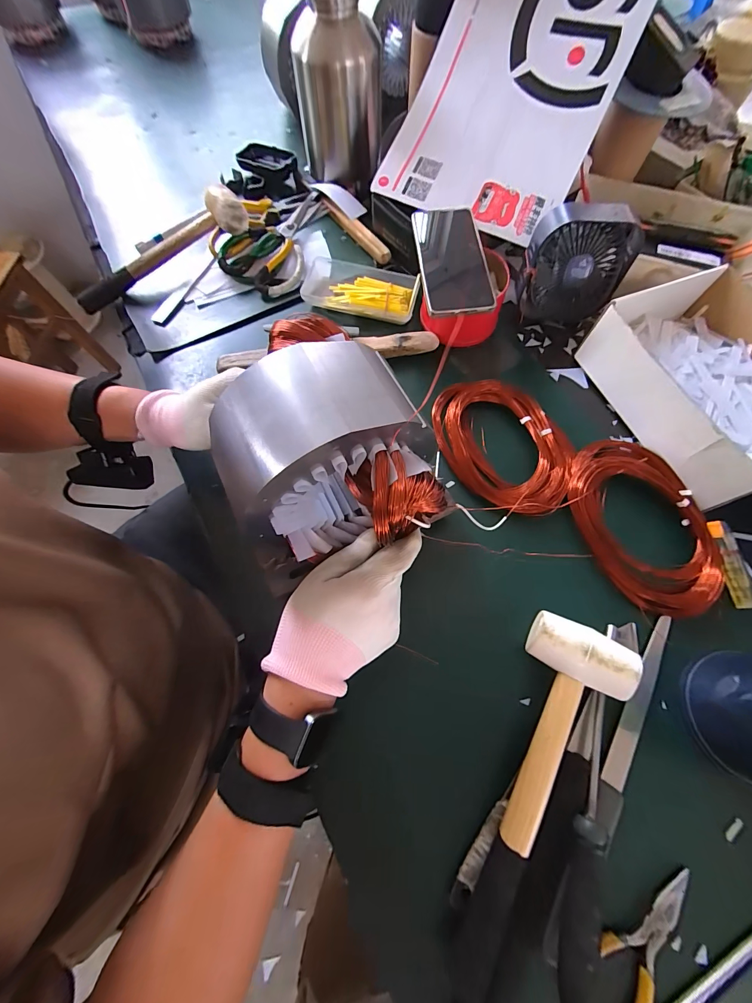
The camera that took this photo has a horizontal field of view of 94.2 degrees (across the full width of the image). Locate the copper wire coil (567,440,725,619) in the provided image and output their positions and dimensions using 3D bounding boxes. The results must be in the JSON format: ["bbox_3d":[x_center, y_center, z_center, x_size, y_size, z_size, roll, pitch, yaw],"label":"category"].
[{"bbox_3d":[0.274,0.016,0.356,0.128,0.036,0.185,-27,71,-9],"label":"copper wire coil"}]

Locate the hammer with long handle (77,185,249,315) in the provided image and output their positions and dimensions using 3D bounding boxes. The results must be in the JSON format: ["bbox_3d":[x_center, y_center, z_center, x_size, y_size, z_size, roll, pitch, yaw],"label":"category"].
[{"bbox_3d":[-0.303,-0.354,0.486,0.256,0.064,0.061,-27,71,-9],"label":"hammer with long handle"}]

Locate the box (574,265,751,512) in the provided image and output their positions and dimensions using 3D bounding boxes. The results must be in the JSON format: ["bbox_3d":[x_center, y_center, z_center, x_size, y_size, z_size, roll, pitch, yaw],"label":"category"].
[{"bbox_3d":[0.388,-0.136,0.395,0.195,0.070,0.237,-21,70,-7],"label":"box"}]

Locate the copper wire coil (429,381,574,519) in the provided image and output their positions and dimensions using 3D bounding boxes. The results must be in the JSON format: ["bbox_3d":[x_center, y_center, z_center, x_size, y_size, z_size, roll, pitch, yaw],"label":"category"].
[{"bbox_3d":[0.141,-0.068,0.397,0.177,0.023,0.125,43,75,15],"label":"copper wire coil"}]

